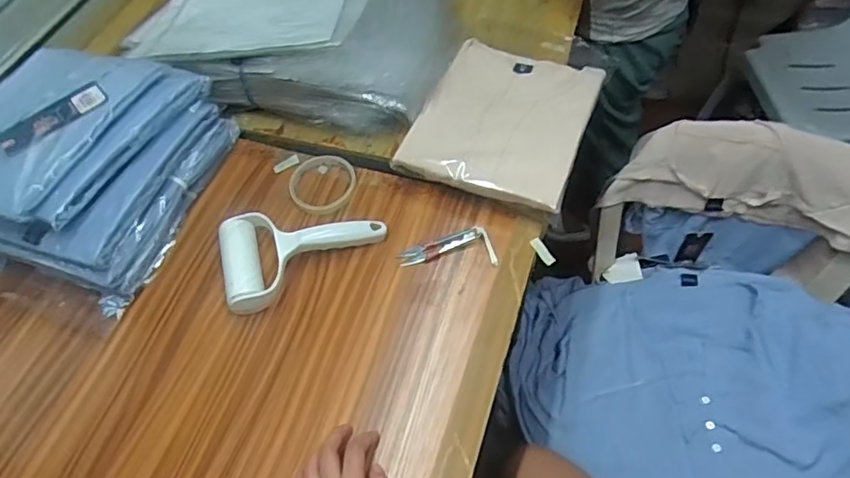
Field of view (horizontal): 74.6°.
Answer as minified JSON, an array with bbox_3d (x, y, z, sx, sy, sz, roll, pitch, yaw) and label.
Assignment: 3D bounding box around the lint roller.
[{"bbox_3d":[-0.139,0.014,0.649,0.185,0.041,0.115,-13,57,-4],"label":"lint roller"}]

